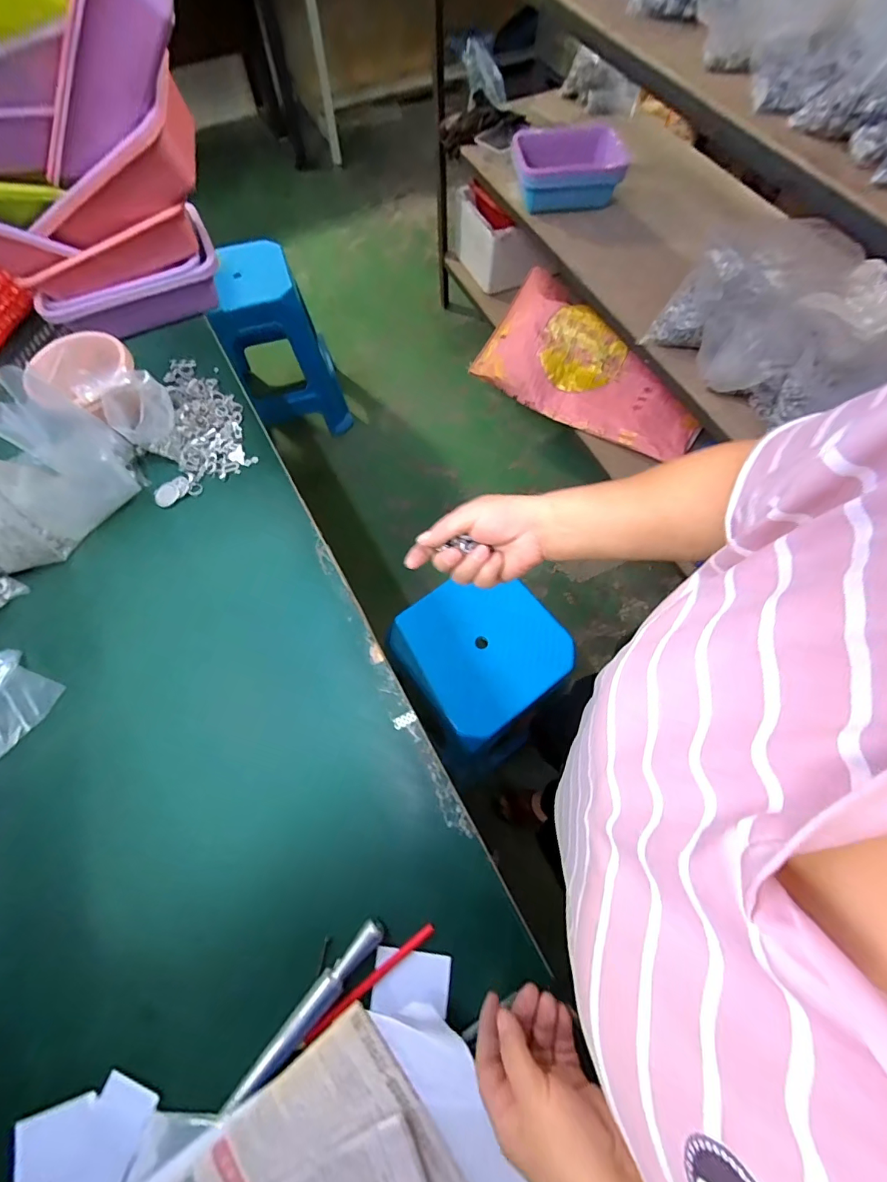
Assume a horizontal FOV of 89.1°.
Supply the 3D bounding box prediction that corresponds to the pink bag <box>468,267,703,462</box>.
[{"bbox_3d":[0.398,-0.578,1.256,0.637,0.061,0.304,43,116,11],"label":"pink bag"}]

